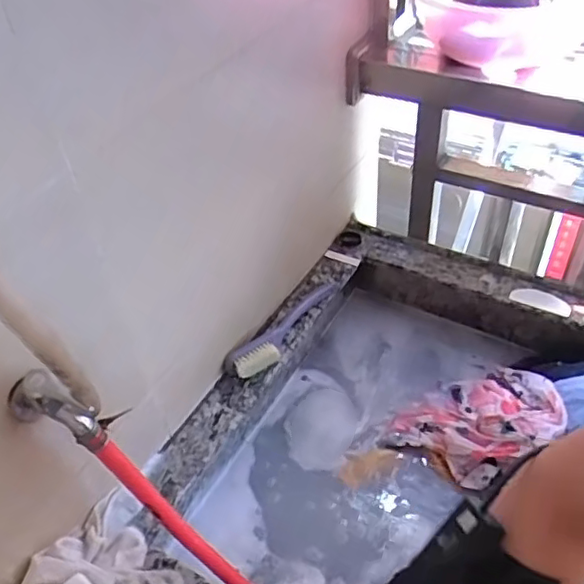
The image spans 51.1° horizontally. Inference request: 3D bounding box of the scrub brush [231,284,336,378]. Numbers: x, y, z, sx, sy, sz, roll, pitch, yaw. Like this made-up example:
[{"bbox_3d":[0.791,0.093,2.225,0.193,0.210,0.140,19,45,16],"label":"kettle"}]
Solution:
[{"bbox_3d":[-0.006,0.050,0.889,0.042,0.036,0.206,25,52,26],"label":"scrub brush"}]

